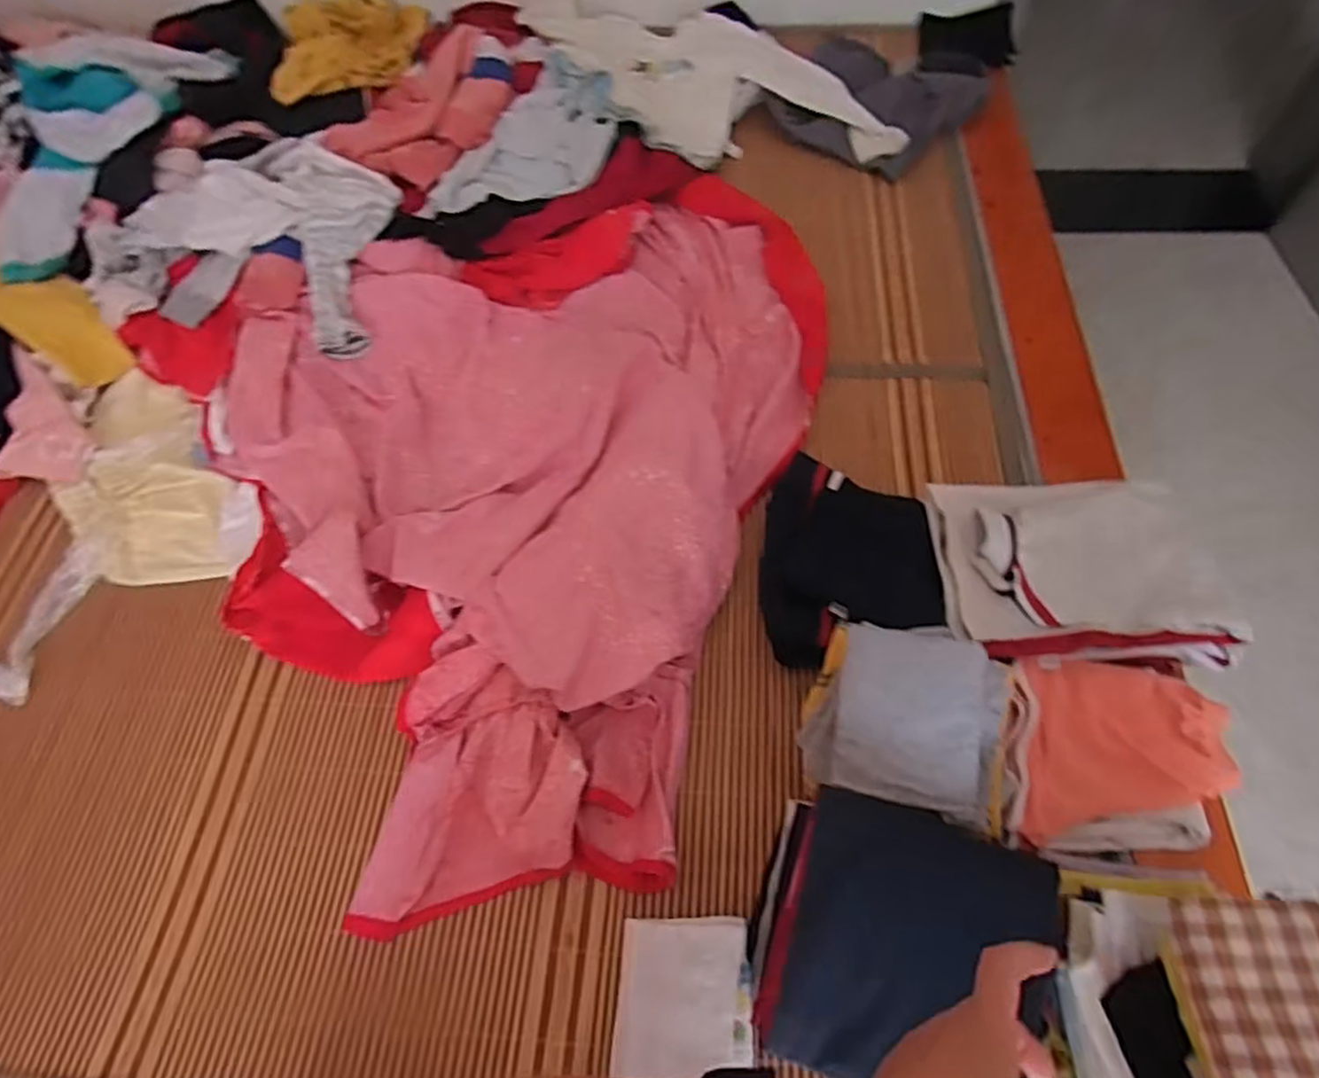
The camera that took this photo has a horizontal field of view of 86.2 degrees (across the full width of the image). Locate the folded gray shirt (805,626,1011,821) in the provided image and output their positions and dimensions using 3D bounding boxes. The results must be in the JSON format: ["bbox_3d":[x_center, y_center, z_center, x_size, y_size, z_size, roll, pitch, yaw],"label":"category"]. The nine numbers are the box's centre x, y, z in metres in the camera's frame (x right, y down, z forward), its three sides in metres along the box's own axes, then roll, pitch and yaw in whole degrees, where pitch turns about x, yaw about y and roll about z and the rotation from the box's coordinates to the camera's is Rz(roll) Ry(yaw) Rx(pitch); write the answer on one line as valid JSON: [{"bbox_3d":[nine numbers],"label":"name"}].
[{"bbox_3d":[0.218,0.157,0.633,0.160,0.077,0.150,7,88,11],"label":"folded gray shirt"}]

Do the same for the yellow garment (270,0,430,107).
[{"bbox_3d":[-0.599,-0.928,1.351,0.273,0.091,0.256,-1,62,2],"label":"yellow garment"}]

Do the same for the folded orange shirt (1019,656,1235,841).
[{"bbox_3d":[0.466,0.211,0.723,0.215,0.031,0.171,-1,62,2],"label":"folded orange shirt"}]

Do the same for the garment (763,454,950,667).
[{"bbox_3d":[0.214,0.015,0.822,0.188,0.086,0.257,-2,62,1],"label":"garment"}]

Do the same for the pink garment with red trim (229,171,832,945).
[{"bbox_3d":[-0.225,-0.128,0.889,0.789,0.083,1.066,9,63,7],"label":"pink garment with red trim"}]

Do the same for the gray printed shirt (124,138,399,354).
[{"bbox_3d":[-0.574,-0.471,1.056,0.409,0.075,0.322,19,64,12],"label":"gray printed shirt"}]

